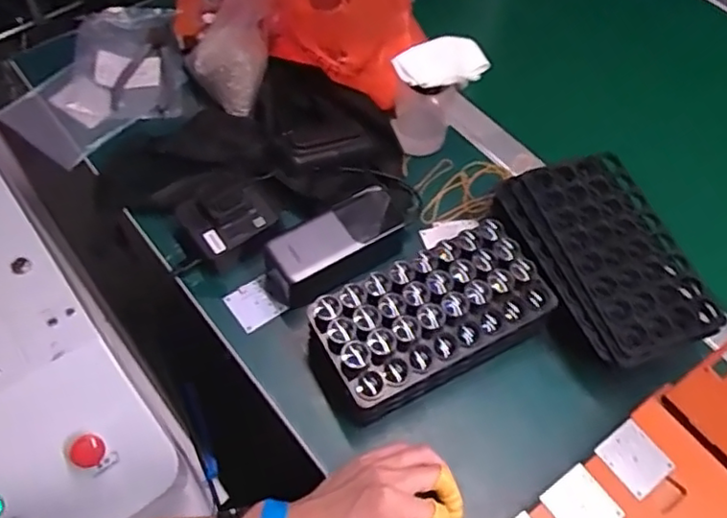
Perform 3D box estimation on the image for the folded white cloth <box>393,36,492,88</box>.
[{"bbox_3d":[0.077,-0.191,0.624,0.100,0.028,0.043,-21,62,-15],"label":"folded white cloth"}]

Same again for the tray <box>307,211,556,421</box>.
[{"bbox_3d":[0.060,0.053,0.559,0.199,0.065,0.106,-25,63,-17],"label":"tray"}]

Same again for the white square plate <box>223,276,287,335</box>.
[{"bbox_3d":[-0.103,0.044,0.603,0.044,0.005,0.043,-33,69,-12],"label":"white square plate"}]

